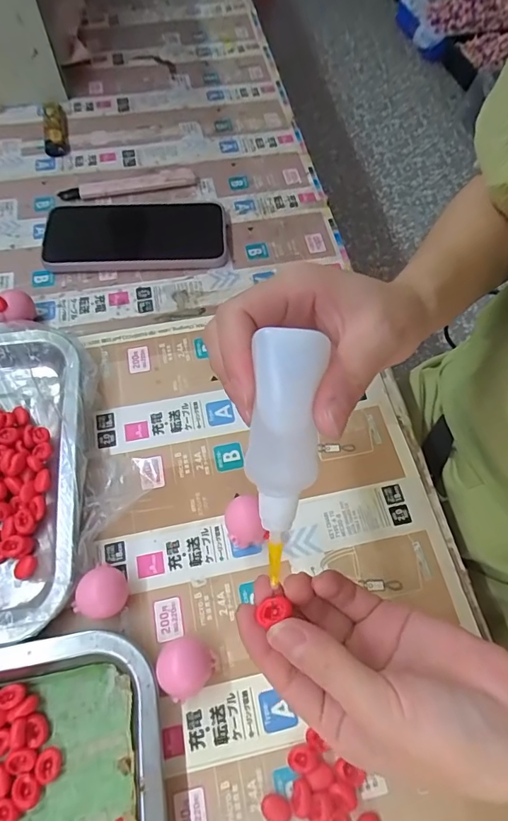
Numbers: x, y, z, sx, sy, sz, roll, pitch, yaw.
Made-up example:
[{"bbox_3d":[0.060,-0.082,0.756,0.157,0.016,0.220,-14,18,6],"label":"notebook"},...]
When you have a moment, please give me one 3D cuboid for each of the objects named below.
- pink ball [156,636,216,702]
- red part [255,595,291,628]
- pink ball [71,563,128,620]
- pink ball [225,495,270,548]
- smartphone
[{"bbox_3d":[-0.039,0.144,0.255,0.029,0.024,0.030,1,63,-1],"label":"pink ball"},{"bbox_3d":[0.009,0.086,0.196,0.014,0.004,0.010,-25,66,-14],"label":"red part"},{"bbox_3d":[-0.090,0.110,0.273,0.030,0.021,0.029,1,63,-1],"label":"pink ball"},{"bbox_3d":[-0.006,0.073,0.293,0.023,0.020,0.030,-13,64,-8],"label":"pink ball"},{"bbox_3d":[-0.106,-0.161,0.407,0.161,0.016,0.087,-5,63,-4],"label":"smartphone"}]

